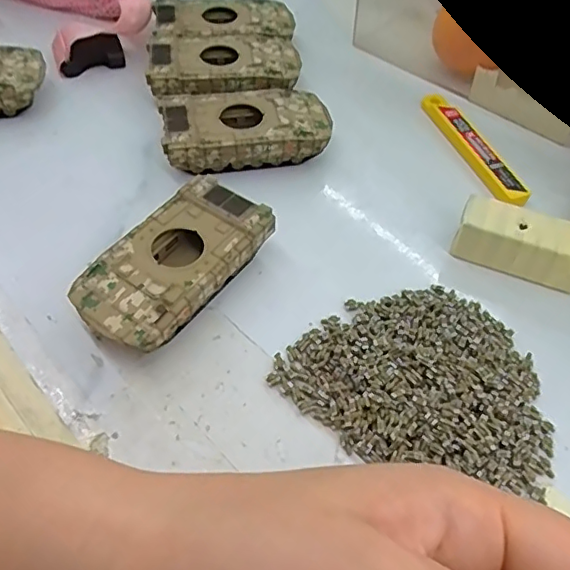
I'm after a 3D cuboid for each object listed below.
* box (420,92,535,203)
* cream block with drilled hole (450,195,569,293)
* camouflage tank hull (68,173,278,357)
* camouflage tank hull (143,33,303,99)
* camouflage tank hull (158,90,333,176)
[{"bbox_3d":[0.113,-0.086,0.349,0.020,0.006,0.105,-16,55,-13],"label":"box"},{"bbox_3d":[0.122,-0.021,0.290,0.065,0.026,0.026,19,55,12],"label":"cream block with drilled hole"},{"bbox_3d":[-0.052,-0.008,0.274,0.050,0.026,0.096,32,58,21],"label":"camouflage tank hull"},{"bbox_3d":[-0.039,-0.139,0.372,0.096,0.025,0.059,-8,53,-8],"label":"camouflage tank hull"},{"bbox_3d":[-0.022,-0.091,0.337,0.095,0.026,0.049,-11,54,-10],"label":"camouflage tank hull"}]

